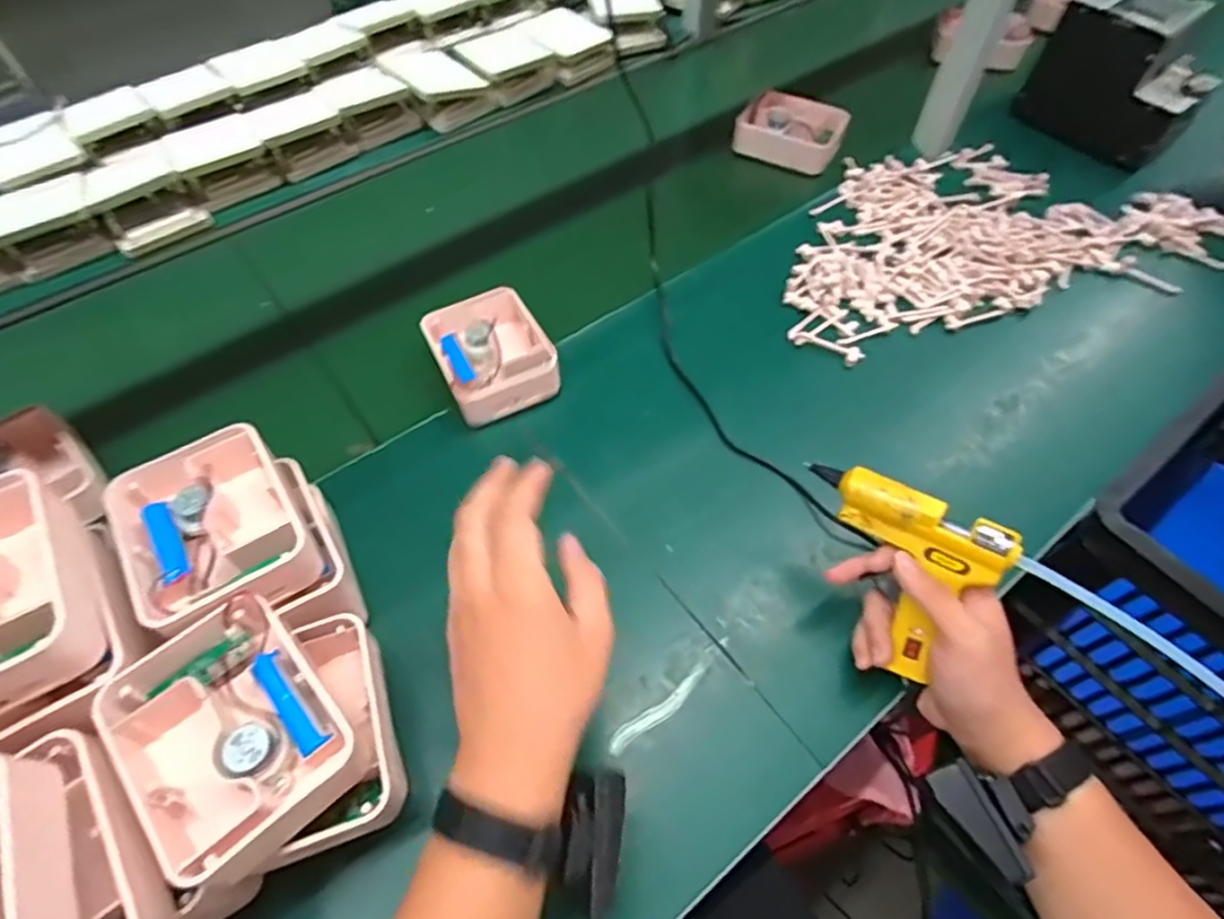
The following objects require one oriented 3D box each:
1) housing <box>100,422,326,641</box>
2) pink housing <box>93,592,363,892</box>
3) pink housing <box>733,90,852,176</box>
[{"bbox_3d":[-0.264,0.043,0.437,0.104,0.050,0.138,-28,61,-17],"label":"housing"},{"bbox_3d":[-0.214,0.153,0.372,0.100,0.051,0.126,-38,64,-22],"label":"pink housing"},{"bbox_3d":[0.239,-0.438,0.872,0.127,0.051,0.097,24,60,15],"label":"pink housing"}]

